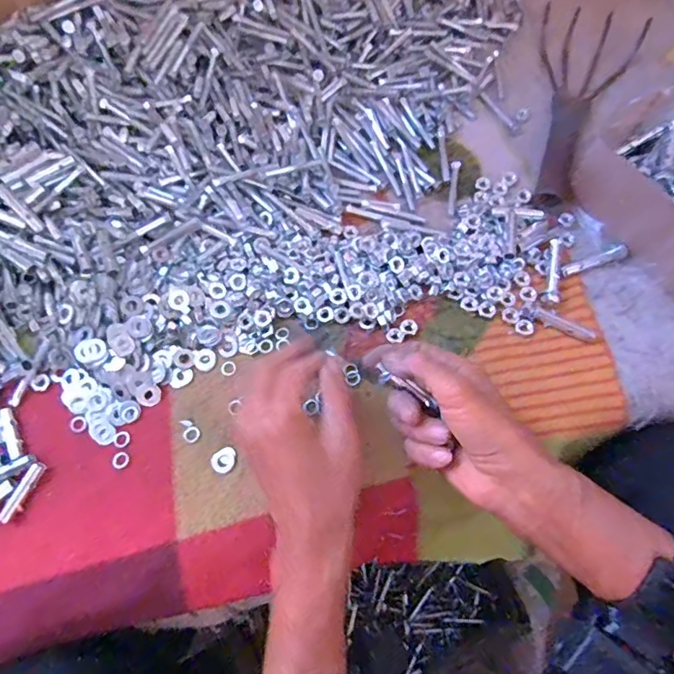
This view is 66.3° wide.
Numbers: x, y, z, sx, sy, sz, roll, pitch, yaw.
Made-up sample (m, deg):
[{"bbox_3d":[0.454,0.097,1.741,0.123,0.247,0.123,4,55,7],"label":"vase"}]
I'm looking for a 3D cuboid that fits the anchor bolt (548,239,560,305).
[{"bbox_3d":[0.176,-0.054,0.419,0.009,0.008,0.058,8,75,2],"label":"anchor bolt"}]

